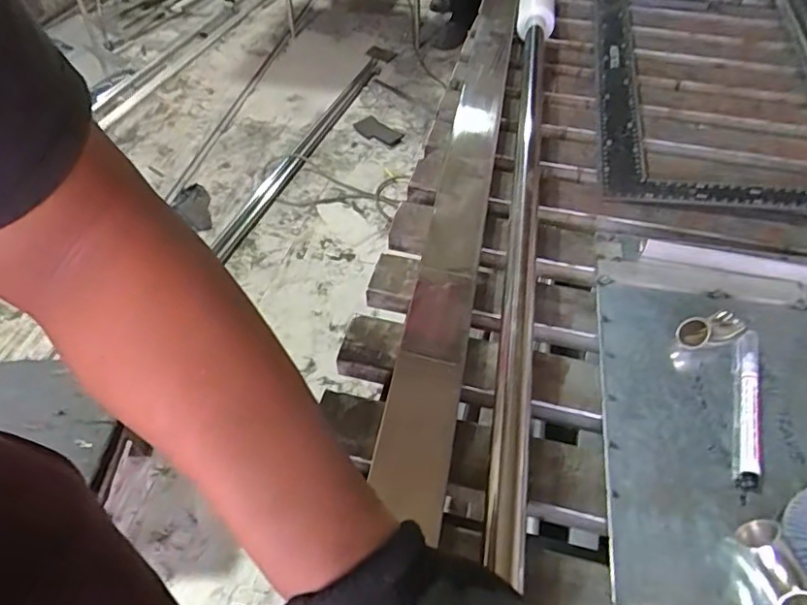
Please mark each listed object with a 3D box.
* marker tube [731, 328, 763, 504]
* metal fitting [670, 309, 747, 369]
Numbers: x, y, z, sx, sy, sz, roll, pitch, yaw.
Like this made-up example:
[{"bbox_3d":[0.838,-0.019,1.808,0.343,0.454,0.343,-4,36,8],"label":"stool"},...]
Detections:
[{"bbox_3d":[0.246,0.075,0.399,0.017,0.012,0.134,14,52,15],"label":"marker tube"},{"bbox_3d":[0.233,0.022,0.429,0.044,0.028,0.024,-16,50,-11],"label":"metal fitting"}]

